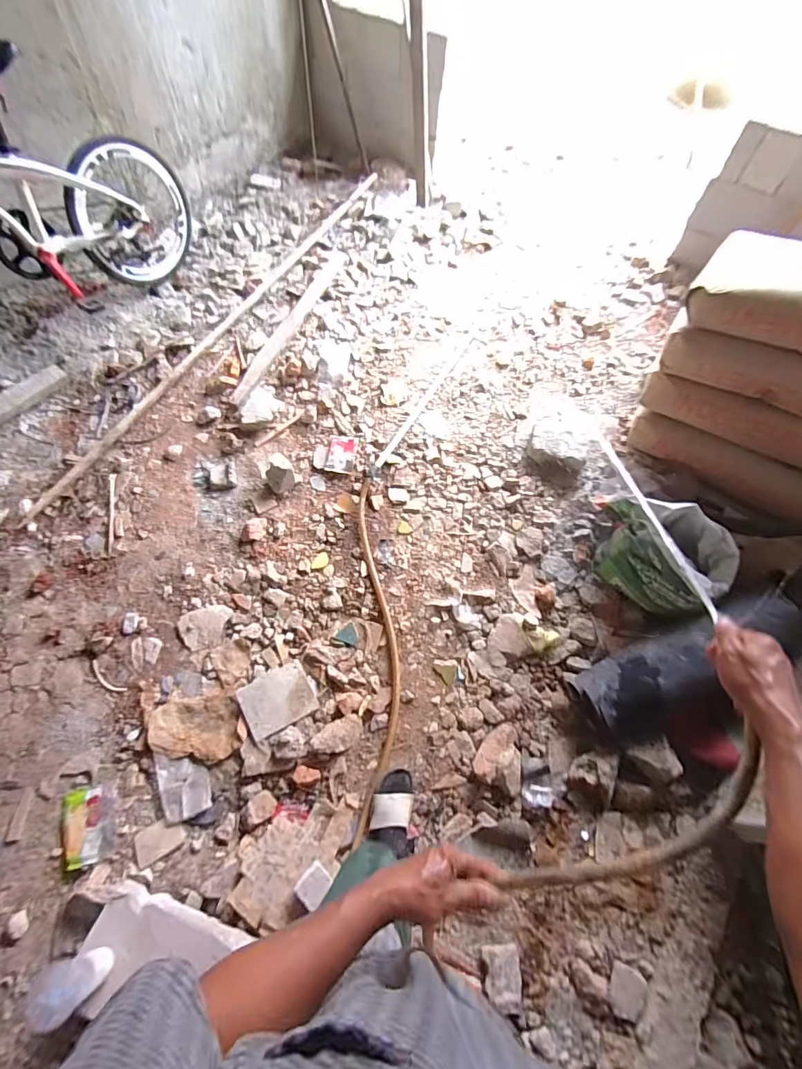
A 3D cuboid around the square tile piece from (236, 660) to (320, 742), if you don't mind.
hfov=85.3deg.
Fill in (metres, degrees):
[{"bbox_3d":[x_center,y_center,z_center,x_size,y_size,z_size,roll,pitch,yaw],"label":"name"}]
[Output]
[{"bbox_3d":[-0.351,0.465,1.238,0.188,0.019,0.159,-27,66,-16],"label":"square tile piece"}]

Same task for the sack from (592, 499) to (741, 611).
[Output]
[{"bbox_3d":[0.758,0.035,1.278,0.260,0.298,0.383,-39,71,-21],"label":"sack"}]

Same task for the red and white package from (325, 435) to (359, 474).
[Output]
[{"bbox_3d":[-0.217,-0.297,1.600,0.105,0.008,0.159,7,62,1],"label":"red and white package"}]

